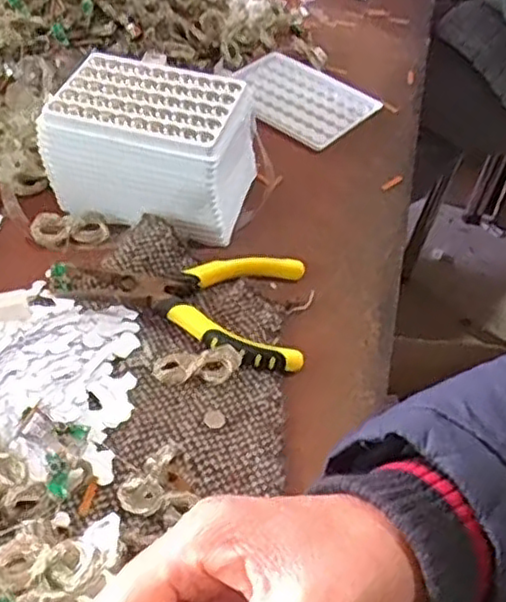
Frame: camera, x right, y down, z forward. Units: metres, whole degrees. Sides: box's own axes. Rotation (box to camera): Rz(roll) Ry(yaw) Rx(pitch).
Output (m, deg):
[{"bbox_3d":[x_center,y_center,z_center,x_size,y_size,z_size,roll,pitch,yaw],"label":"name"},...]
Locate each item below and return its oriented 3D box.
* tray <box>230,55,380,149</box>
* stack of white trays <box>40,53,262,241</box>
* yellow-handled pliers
[{"bbox_3d":[0.036,-0.182,0.633,0.128,0.014,0.092,34,52,25],"label":"tray"},{"bbox_3d":[-0.072,-0.112,0.515,0.138,0.080,0.100,13,49,7],"label":"stack of white trays"},{"bbox_3d":[-0.047,-0.002,0.451,0.158,0.020,0.085,7,49,1],"label":"yellow-handled pliers"}]

